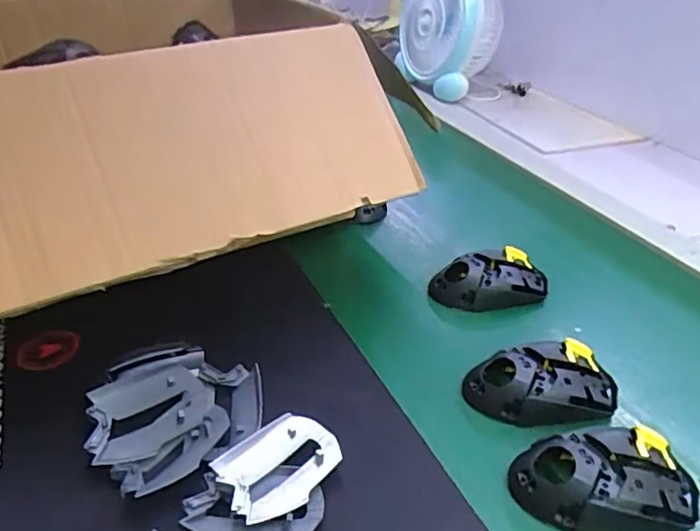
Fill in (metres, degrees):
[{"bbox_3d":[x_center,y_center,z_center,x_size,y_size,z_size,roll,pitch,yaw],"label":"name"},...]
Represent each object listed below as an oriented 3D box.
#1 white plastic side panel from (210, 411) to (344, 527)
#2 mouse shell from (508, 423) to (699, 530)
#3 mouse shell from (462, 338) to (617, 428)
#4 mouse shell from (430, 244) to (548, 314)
[{"bbox_3d":[-0.047,0.128,0.364,0.077,0.016,0.058,-23,42,-31],"label":"white plastic side panel"},{"bbox_3d":[0.167,0.136,0.363,0.113,0.032,0.059,0,35,-3],"label":"mouse shell"},{"bbox_3d":[0.151,0.090,0.434,0.117,0.030,0.061,-3,35,-7],"label":"mouse shell"},{"bbox_3d":[0.139,0.013,0.557,0.116,0.035,0.070,-7,36,-12],"label":"mouse shell"}]

